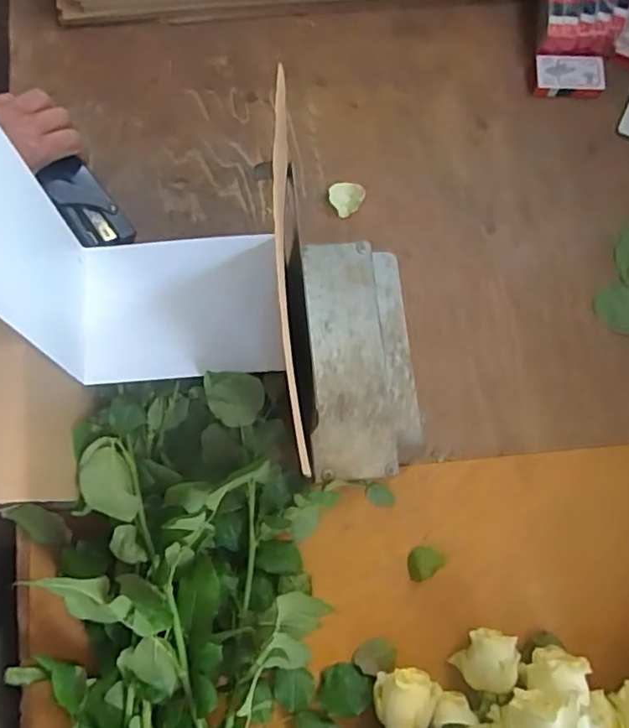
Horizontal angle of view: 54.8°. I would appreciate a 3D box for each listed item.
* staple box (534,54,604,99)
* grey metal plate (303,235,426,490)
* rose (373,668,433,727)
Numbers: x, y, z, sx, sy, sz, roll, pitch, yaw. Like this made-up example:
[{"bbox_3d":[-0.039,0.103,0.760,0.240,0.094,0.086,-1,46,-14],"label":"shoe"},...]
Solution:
[{"bbox_3d":[0.264,-0.297,0.625,0.070,0.013,0.042,3,79,0],"label":"staple box"},{"bbox_3d":[0.042,-0.005,0.559,0.095,0.028,0.213,-5,79,-2],"label":"grey metal plate"},{"bbox_3d":[0.070,0.268,0.490,0.044,0.049,0.044,-1,79,-1],"label":"rose"}]

